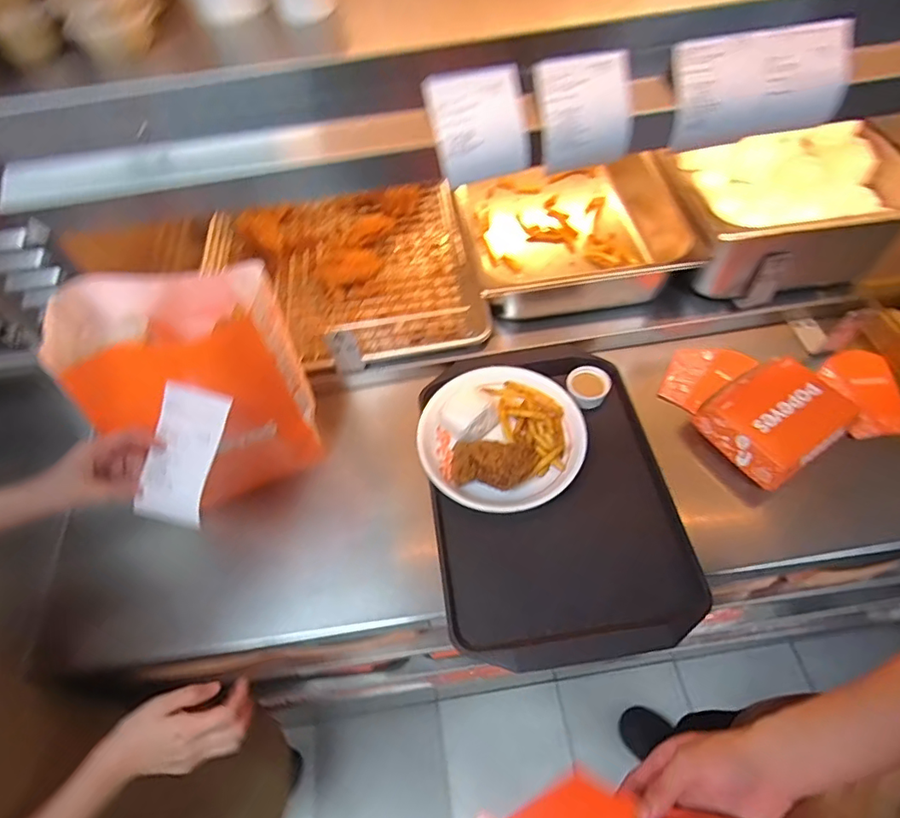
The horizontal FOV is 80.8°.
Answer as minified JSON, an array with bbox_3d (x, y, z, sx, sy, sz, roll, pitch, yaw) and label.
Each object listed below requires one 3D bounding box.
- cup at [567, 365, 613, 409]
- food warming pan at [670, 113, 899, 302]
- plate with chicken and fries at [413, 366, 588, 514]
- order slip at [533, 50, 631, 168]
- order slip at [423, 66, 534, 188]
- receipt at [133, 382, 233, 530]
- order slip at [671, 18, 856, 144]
[{"bbox_3d":[0.197,-0.030,0.761,0.059,0.029,0.059,-2,57,3],"label":"cup"},{"bbox_3d":[0.521,-0.285,0.794,0.355,0.149,0.203,-7,57,-1],"label":"food warming pan"},{"bbox_3d":[0.069,0.030,0.710,0.209,0.055,0.218,-2,57,3],"label":"plate with chicken and fries"},{"bbox_3d":[0.124,-0.275,0.487,0.085,0.087,0.012,-11,24,-5],"label":"order slip"},{"bbox_3d":[0.026,-0.260,0.482,0.084,0.088,0.008,-13,22,1],"label":"order slip"},{"bbox_3d":[-0.277,0.046,0.547,0.073,0.009,0.139,15,87,13],"label":"receipt"},{"bbox_3d":[0.292,-0.304,0.498,0.168,0.073,0.049,-9,57,-2],"label":"order slip"}]

